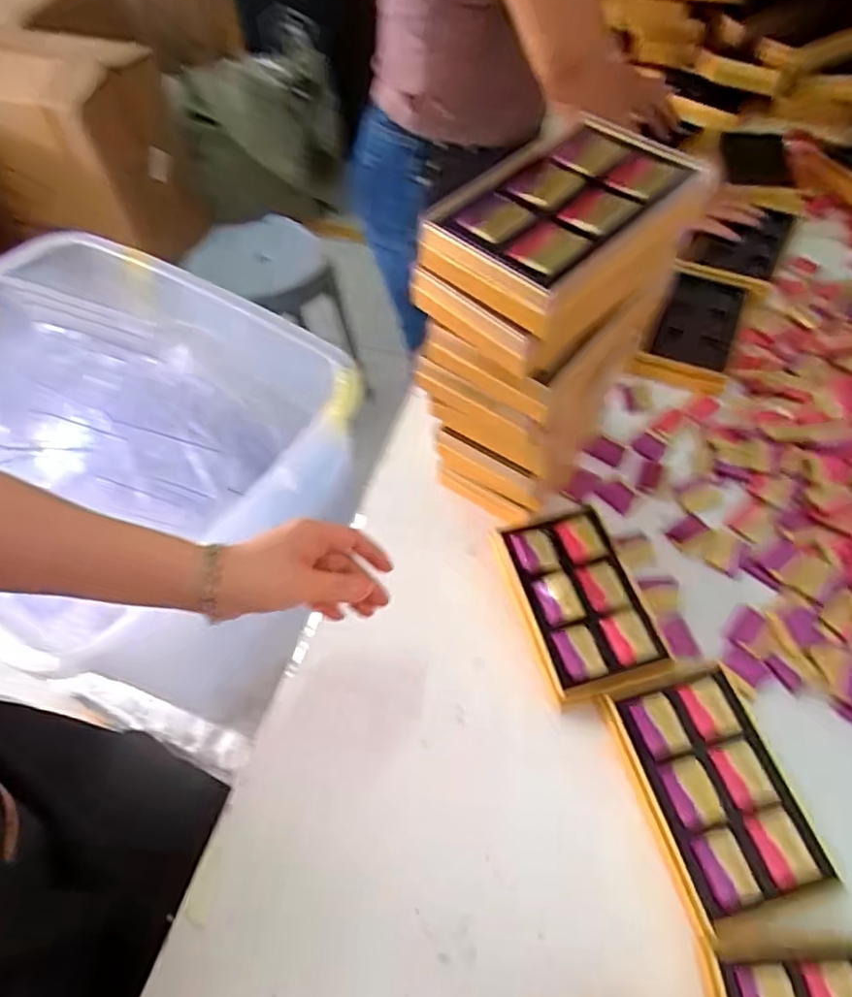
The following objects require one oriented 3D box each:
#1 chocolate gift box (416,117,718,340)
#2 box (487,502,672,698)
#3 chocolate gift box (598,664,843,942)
[{"bbox_3d":[0.093,-0.187,0.408,0.118,0.033,0.174,37,66,24],"label":"chocolate gift box"},{"bbox_3d":[0.132,0.089,0.557,0.093,0.034,0.157,-16,57,-7],"label":"box"},{"bbox_3d":[0.212,0.212,0.457,0.108,0.019,0.164,-14,57,-6],"label":"chocolate gift box"}]

